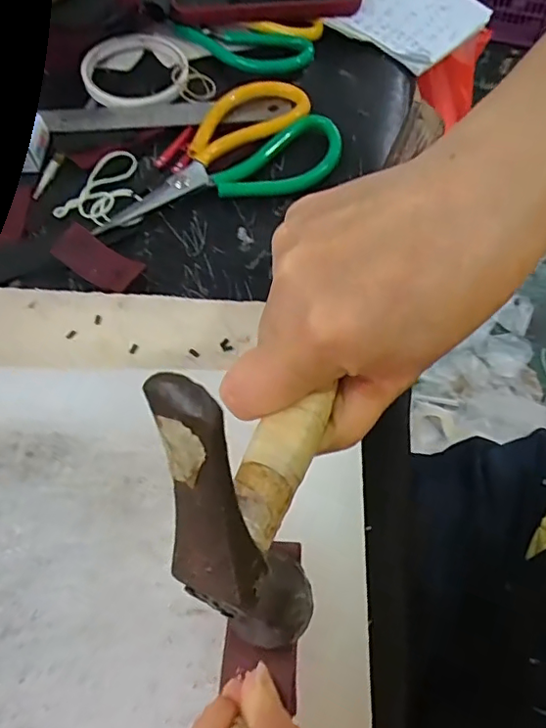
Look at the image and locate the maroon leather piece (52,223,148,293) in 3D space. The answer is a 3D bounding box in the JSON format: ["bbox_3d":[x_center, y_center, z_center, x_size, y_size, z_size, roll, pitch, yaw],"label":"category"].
[{"bbox_3d":[-0.113,-0.066,0.360,0.059,0.018,0.027,30,65,17],"label":"maroon leather piece"}]

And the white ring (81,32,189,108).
[{"bbox_3d":[-0.113,-0.245,0.454,0.084,0.008,0.091,0,60,0],"label":"white ring"}]

